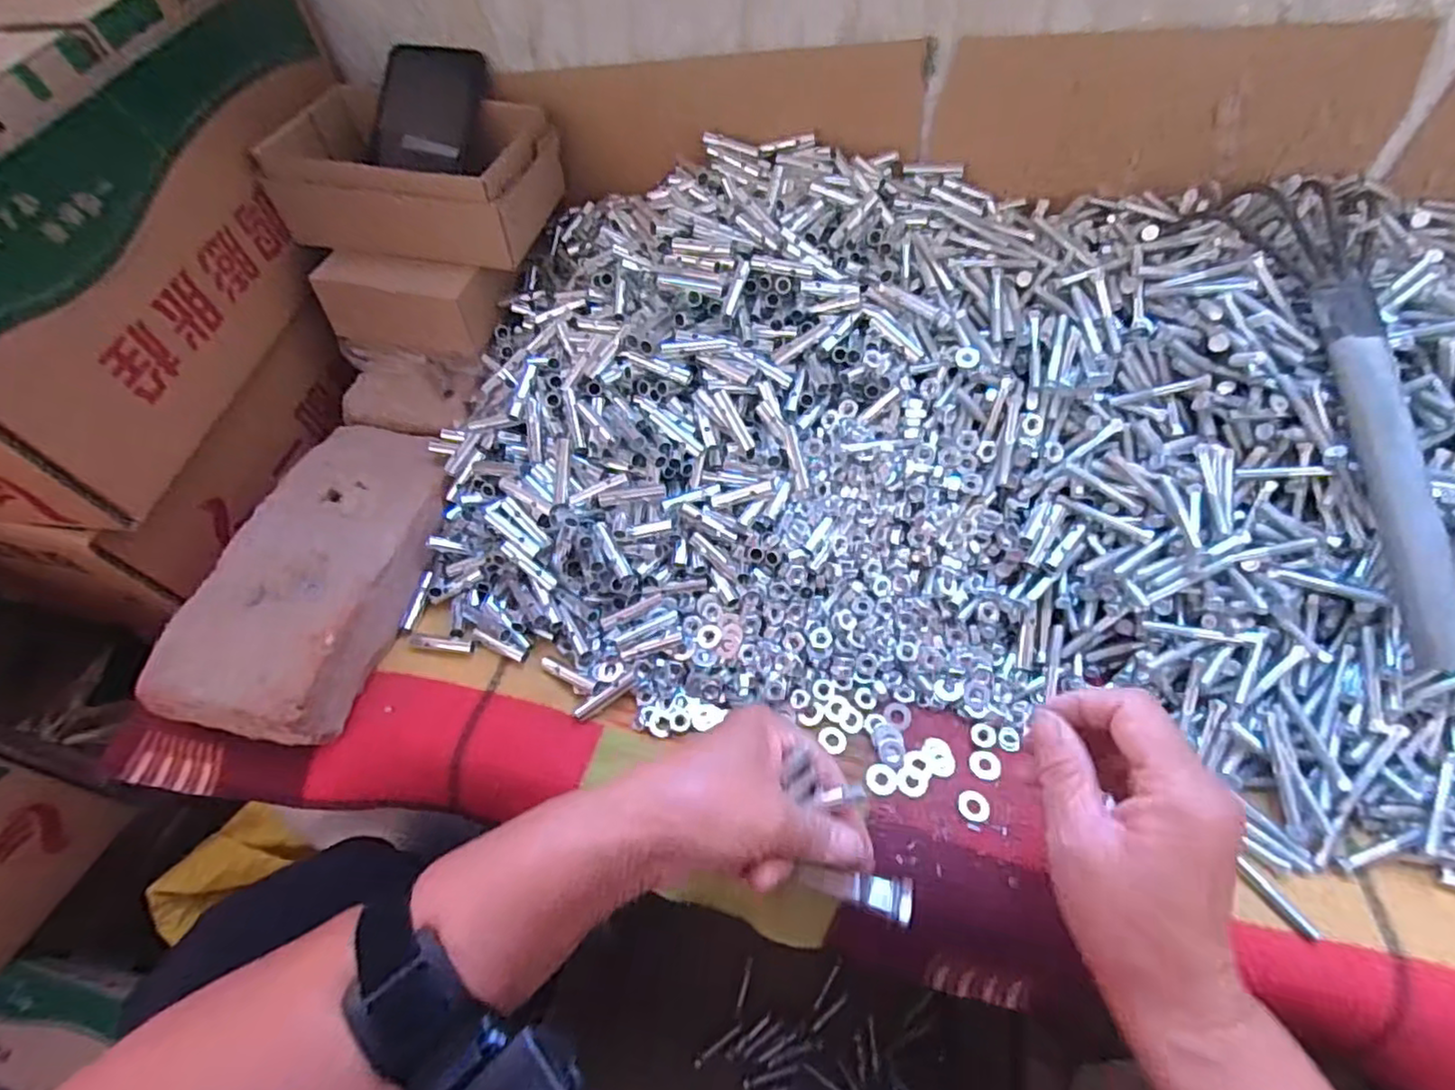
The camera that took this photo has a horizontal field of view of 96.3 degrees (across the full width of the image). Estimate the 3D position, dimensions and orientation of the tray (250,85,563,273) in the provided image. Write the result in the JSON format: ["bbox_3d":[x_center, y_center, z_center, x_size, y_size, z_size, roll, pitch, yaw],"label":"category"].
[{"bbox_3d":[-0.232,-0.286,0.502,0.173,0.065,0.135,8,57,7],"label":"tray"}]

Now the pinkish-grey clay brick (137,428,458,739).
[{"bbox_3d":[-0.273,0.015,0.446,0.110,0.050,0.225,10,57,8],"label":"pinkish-grey clay brick"}]

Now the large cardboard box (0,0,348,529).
[{"bbox_3d":[-0.461,-0.226,0.432,0.254,0.183,0.398,5,57,5],"label":"large cardboard box"}]

